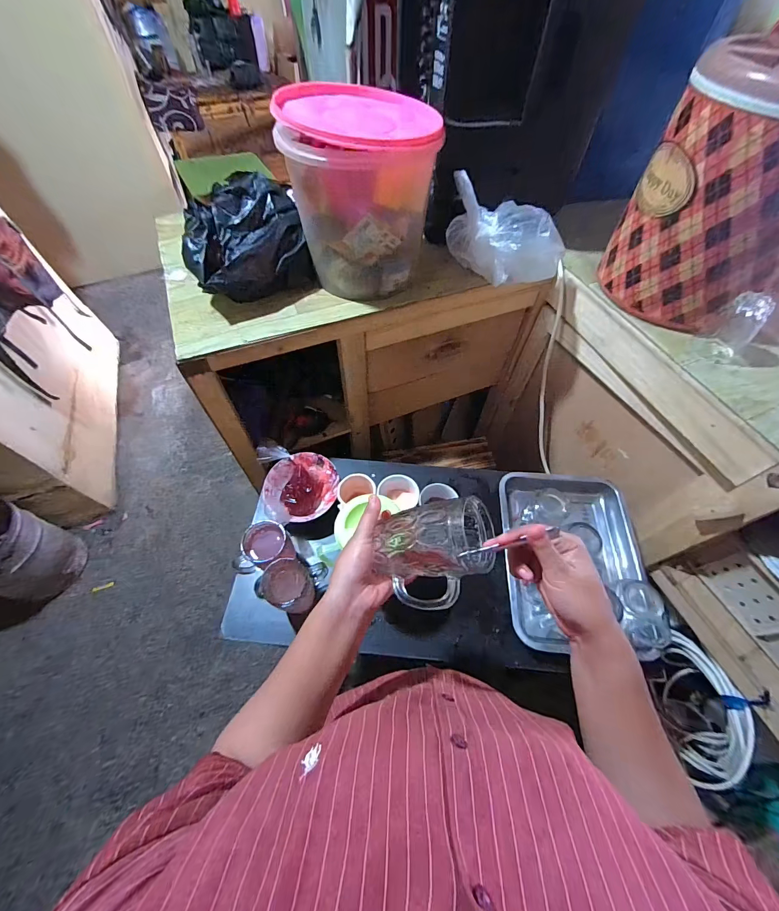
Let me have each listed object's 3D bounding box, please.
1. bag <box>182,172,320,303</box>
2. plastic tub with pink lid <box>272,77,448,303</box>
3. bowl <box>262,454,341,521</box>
[{"bbox_3d":[-0.265,-0.390,0.657,0.208,0.127,0.186,-24,62,-13],"label":"bag"},{"bbox_3d":[-0.038,-0.446,0.621,0.228,0.234,0.215,8,59,5],"label":"plastic tub with pink lid"},{"bbox_3d":[-0.183,0.068,0.744,0.150,0.058,0.150,0,59,0],"label":"bowl"}]

